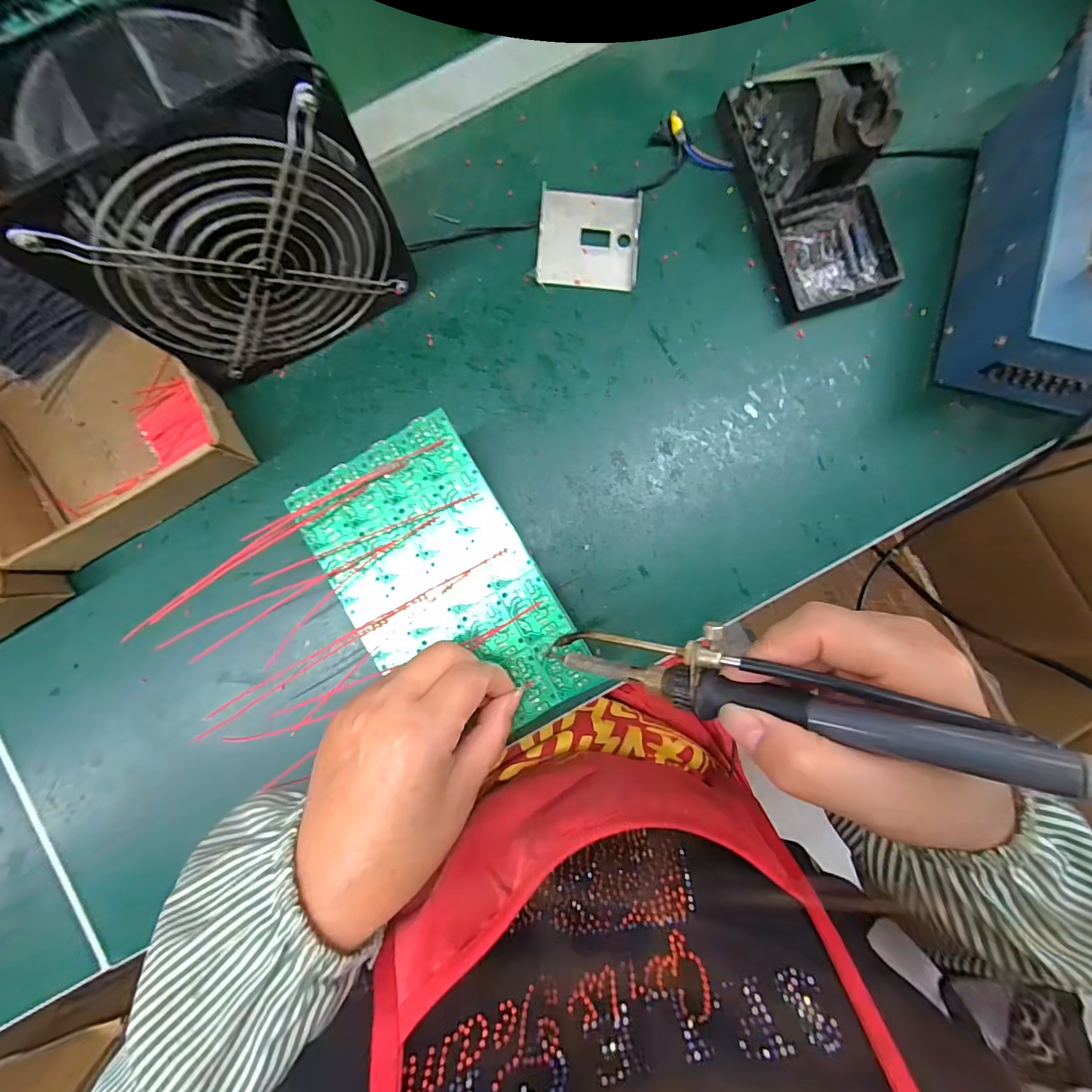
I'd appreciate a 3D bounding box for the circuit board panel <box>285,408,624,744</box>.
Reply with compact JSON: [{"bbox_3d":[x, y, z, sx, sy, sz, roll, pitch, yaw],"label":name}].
[{"bbox_3d":[-0.056,0.026,0.260,0.102,0.004,0.181,-32,88,-2],"label":"circuit board panel"}]

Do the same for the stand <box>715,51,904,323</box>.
[{"bbox_3d":[0.182,-0.245,0.295,0.079,0.069,0.161,-17,88,-1],"label":"stand"}]

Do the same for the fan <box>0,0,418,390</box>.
[{"bbox_3d":[-0.163,-0.173,0.252,0.150,0.152,0.063,-28,88,-1],"label":"fan"}]

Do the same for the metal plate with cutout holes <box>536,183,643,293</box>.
[{"bbox_3d":[0.030,-0.215,0.326,0.070,0.011,0.064,3,87,0],"label":"metal plate with cutout holes"}]

